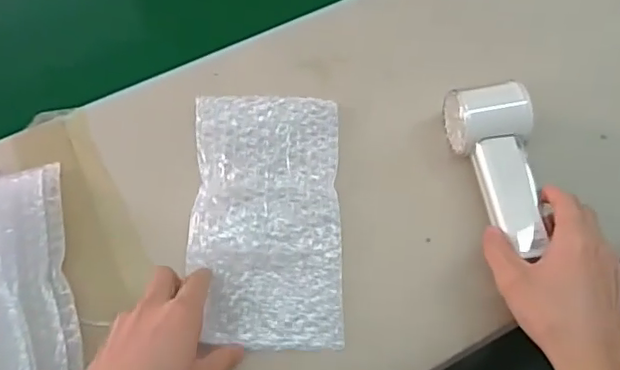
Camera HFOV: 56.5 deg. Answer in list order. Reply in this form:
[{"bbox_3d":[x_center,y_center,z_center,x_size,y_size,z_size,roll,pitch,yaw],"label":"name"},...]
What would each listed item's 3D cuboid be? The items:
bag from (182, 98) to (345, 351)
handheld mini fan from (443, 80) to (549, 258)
[{"bbox_3d":[-0.036,0.023,0.472,0.119,0.010,0.213,0,66,-1],"label":"bag"},{"bbox_3d":[0.157,-0.014,0.470,0.055,0.049,0.143,-11,71,-6],"label":"handheld mini fan"}]

